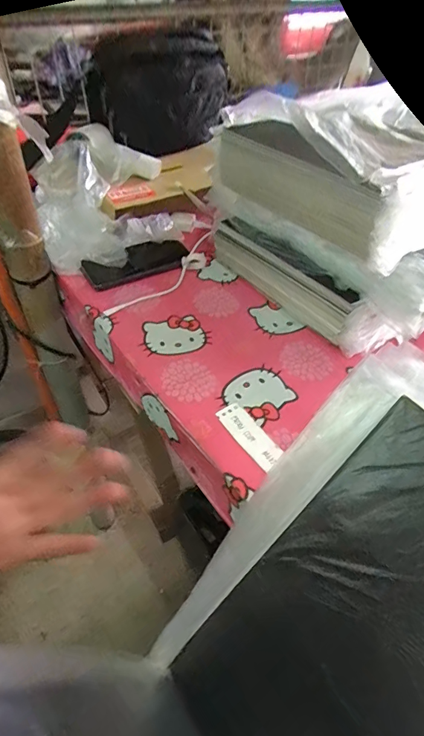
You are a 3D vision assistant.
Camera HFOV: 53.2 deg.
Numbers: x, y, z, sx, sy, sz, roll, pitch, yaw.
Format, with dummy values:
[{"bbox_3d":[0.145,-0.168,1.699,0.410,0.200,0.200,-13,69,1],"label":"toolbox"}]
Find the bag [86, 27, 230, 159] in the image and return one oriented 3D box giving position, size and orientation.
[{"bbox_3d":[-0.094,-0.478,0.738,0.276,0.169,0.084,-28,53,-25],"label":"bag"}]

